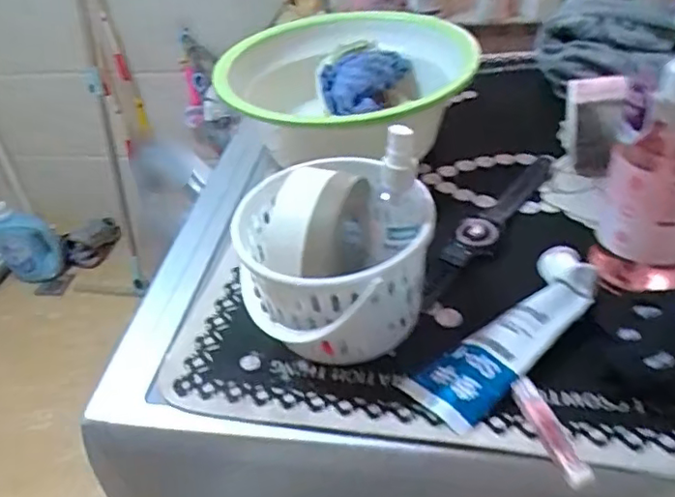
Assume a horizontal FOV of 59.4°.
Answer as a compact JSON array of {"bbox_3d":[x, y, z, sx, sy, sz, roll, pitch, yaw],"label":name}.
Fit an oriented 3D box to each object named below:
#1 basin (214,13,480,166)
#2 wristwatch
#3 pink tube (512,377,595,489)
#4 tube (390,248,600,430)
[{"bbox_3d":[0.011,-0.162,0.639,0.248,0.104,0.290,-2,39,5],"label":"basin"},{"bbox_3d":[0.138,-0.026,0.528,0.035,0.010,0.235,21,46,29],"label":"wristwatch"},{"bbox_3d":[0.127,0.111,0.357,0.016,0.015,0.073,-11,39,-7],"label":"pink tube"},{"bbox_3d":[0.121,0.058,0.410,0.162,0.032,0.055,-29,44,-26],"label":"tube"}]

